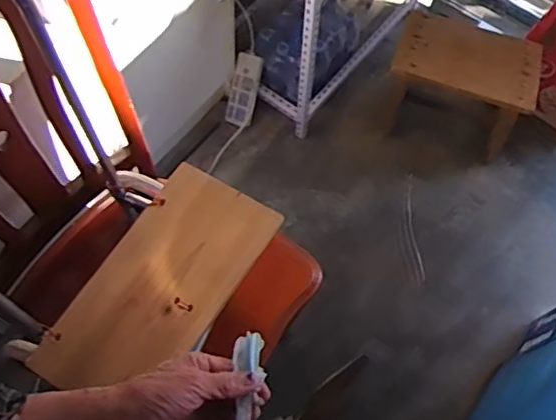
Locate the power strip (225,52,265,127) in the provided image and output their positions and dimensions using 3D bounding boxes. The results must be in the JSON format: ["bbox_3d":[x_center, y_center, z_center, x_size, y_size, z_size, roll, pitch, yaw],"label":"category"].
[{"bbox_3d":[-0.095,-0.340,1.726,0.081,0.032,0.196,14,103,4],"label":"power strip"}]

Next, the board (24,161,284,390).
[{"bbox_3d":[-0.160,0.103,0.836,0.178,0.025,0.348,30,67,11],"label":"board"}]

